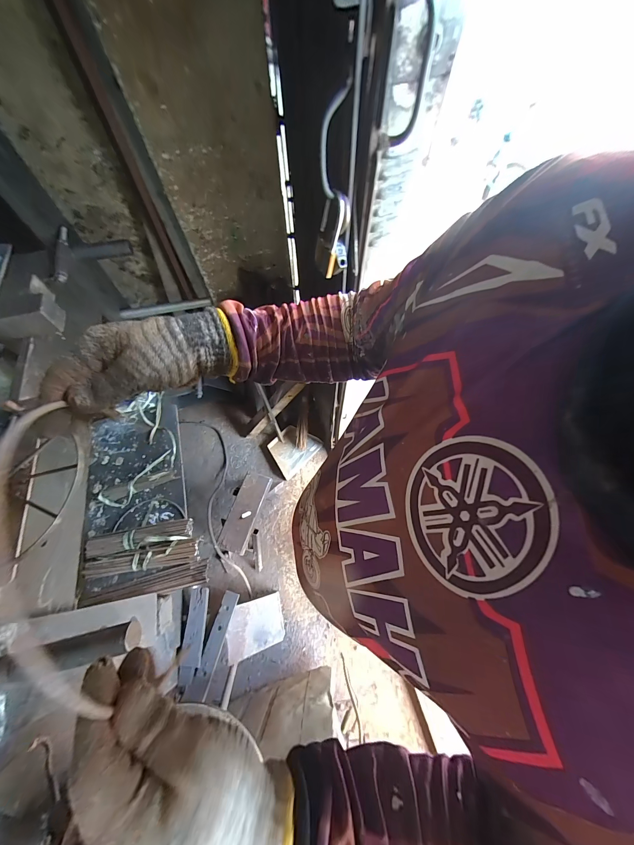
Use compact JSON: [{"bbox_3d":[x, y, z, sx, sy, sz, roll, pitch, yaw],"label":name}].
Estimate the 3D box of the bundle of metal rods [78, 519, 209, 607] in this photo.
[{"bbox_3d":[-0.516,0.405,0.869,0.362,0.045,0.207,-9,66,-4],"label":"bundle of metal rods"}]

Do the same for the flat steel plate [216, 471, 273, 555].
[{"bbox_3d":[-0.262,0.320,1.050,0.101,0.023,0.275,17,67,7],"label":"flat steel plate"}]

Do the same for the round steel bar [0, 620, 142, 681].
[{"bbox_3d":[-0.311,0.286,0.360,0.169,0.028,0.031,-12,67,-5],"label":"round steel bar"}]

